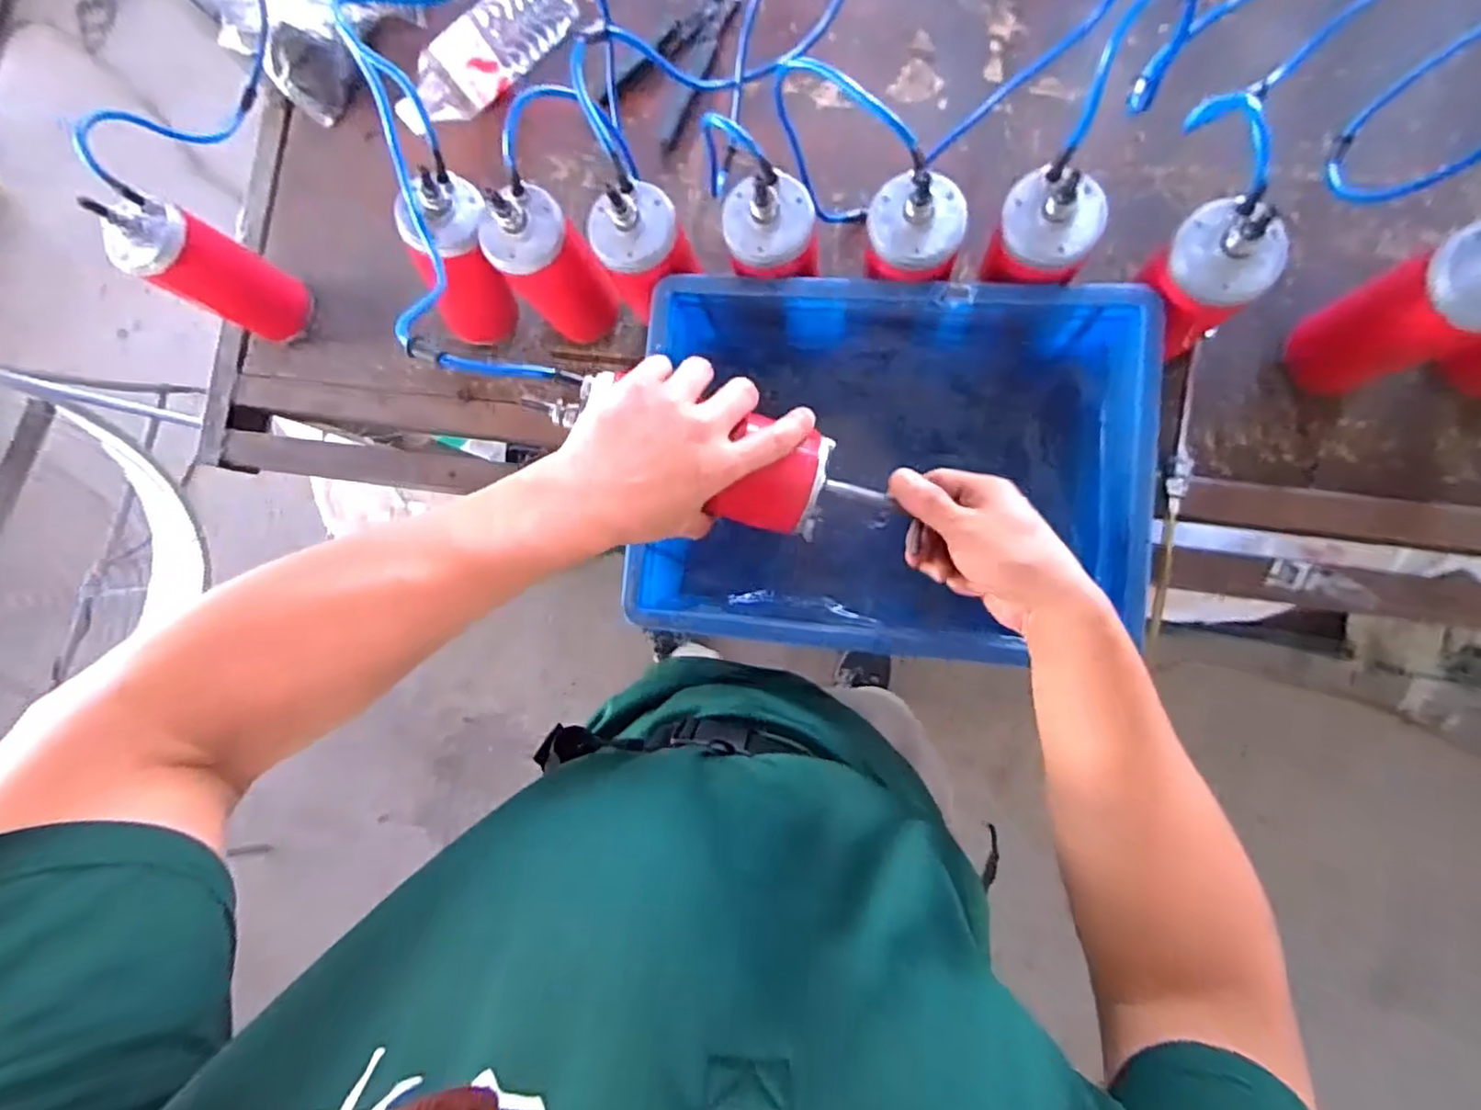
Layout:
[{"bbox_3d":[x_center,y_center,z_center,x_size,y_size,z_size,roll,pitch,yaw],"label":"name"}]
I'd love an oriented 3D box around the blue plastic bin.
[{"bbox_3d":[0.121,-0.072,0.587,0.403,0.113,0.298,4,87,9],"label":"blue plastic bin"}]

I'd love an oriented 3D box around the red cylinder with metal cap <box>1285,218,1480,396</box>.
[{"bbox_3d":[0.515,-0.182,0.518,0.064,0.156,0.074,-29,83,5],"label":"red cylinder with metal cap"}]

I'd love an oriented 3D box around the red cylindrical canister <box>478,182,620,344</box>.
[{"bbox_3d":[-0.178,-0.272,0.642,0.076,0.194,0.074,-1,86,8],"label":"red cylindrical canister"}]

